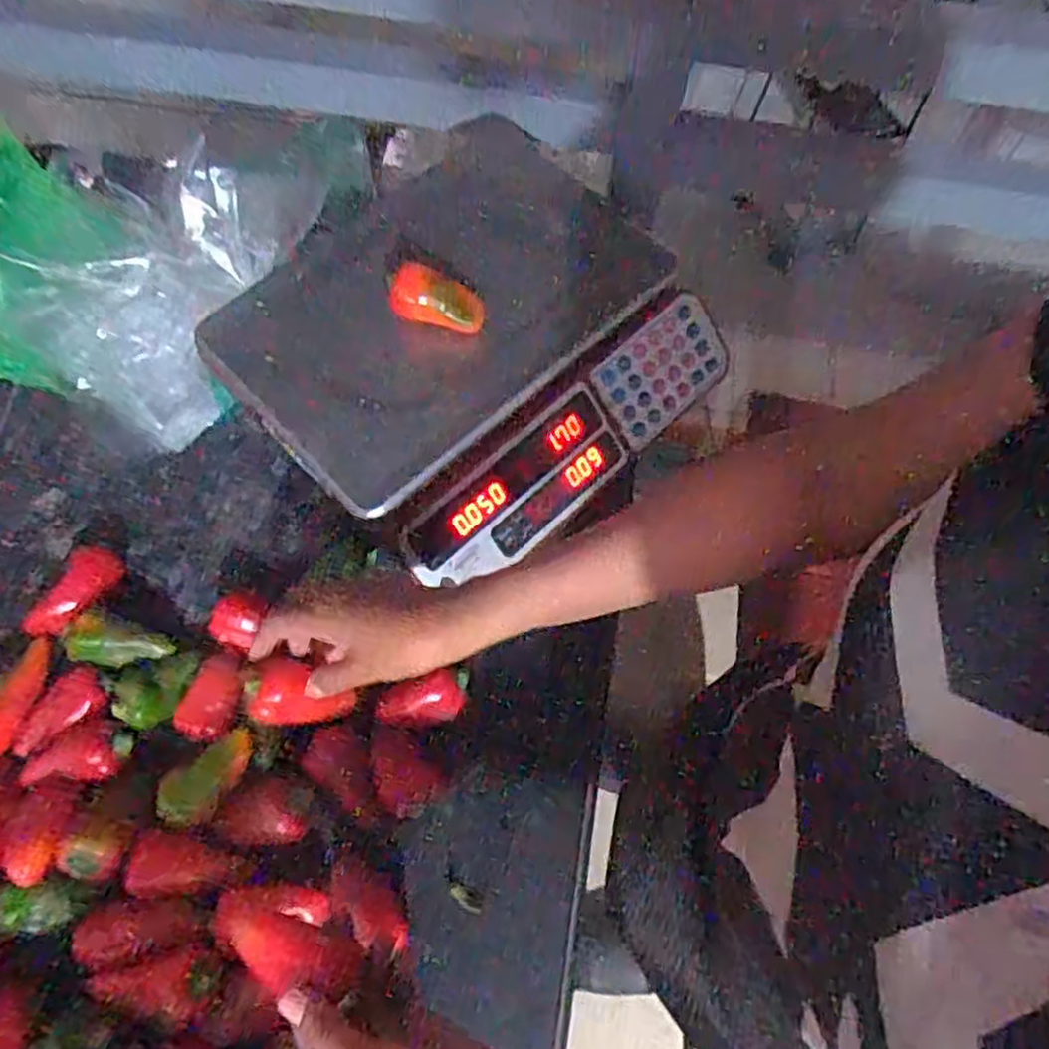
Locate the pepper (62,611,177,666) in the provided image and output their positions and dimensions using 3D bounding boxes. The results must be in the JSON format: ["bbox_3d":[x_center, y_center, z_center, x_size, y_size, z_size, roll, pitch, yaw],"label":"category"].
[{"bbox_3d":[-0.313,0.093,0.575,0.078,0.024,0.033,10,66,2],"label":"pepper"}]

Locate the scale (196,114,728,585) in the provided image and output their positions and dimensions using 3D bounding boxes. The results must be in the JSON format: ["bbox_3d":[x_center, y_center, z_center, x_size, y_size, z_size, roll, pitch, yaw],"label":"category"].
[{"bbox_3d":[-0.047,-0.150,0.612,0.309,0.116,0.325,39,70,14],"label":"scale"}]

